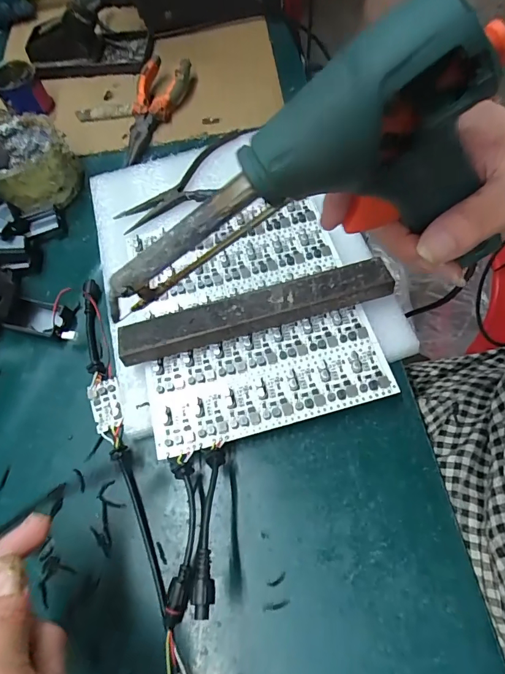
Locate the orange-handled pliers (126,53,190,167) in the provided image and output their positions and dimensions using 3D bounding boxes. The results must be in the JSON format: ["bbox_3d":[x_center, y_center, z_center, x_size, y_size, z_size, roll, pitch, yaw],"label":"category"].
[{"bbox_3d":[-0.111,-0.246,0.454,0.049,0.022,0.133,17,79,12],"label":"orange-handled pliers"}]

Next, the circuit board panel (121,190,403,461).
[{"bbox_3d":[-0.004,-0.024,0.335,0.170,0.009,0.196,-15,64,-2],"label":"circuit board panel"}]

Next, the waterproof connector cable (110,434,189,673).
[{"bbox_3d":[-0.066,0.148,0.267,0.021,0.009,0.180,-18,62,-7],"label":"waterproof connector cable"}]

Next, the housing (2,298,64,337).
[{"bbox_3d":[-0.187,-0.016,0.360,0.059,0.012,0.030,11,61,24],"label":"housing"}]

